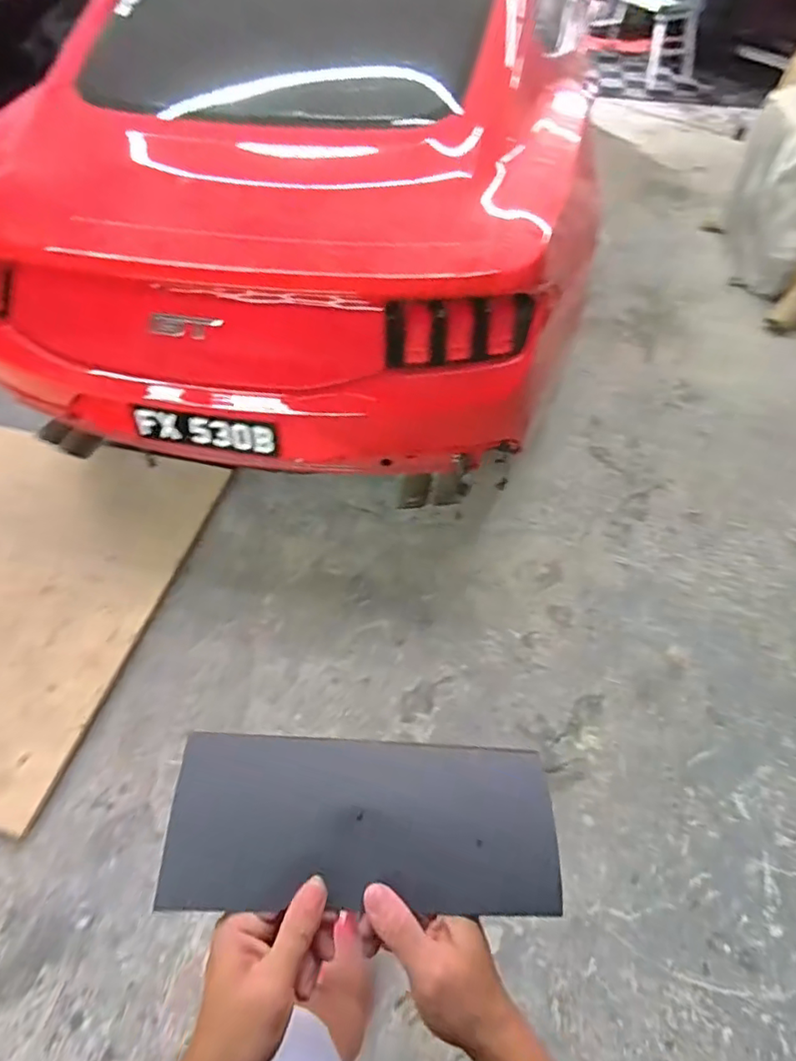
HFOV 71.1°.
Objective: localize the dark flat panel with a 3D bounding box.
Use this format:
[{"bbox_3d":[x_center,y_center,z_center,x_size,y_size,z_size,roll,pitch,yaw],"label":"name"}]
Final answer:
[{"bbox_3d":[-0.020,0.209,0.401,0.270,0.014,0.109,4,67,-5],"label":"dark flat panel"}]

